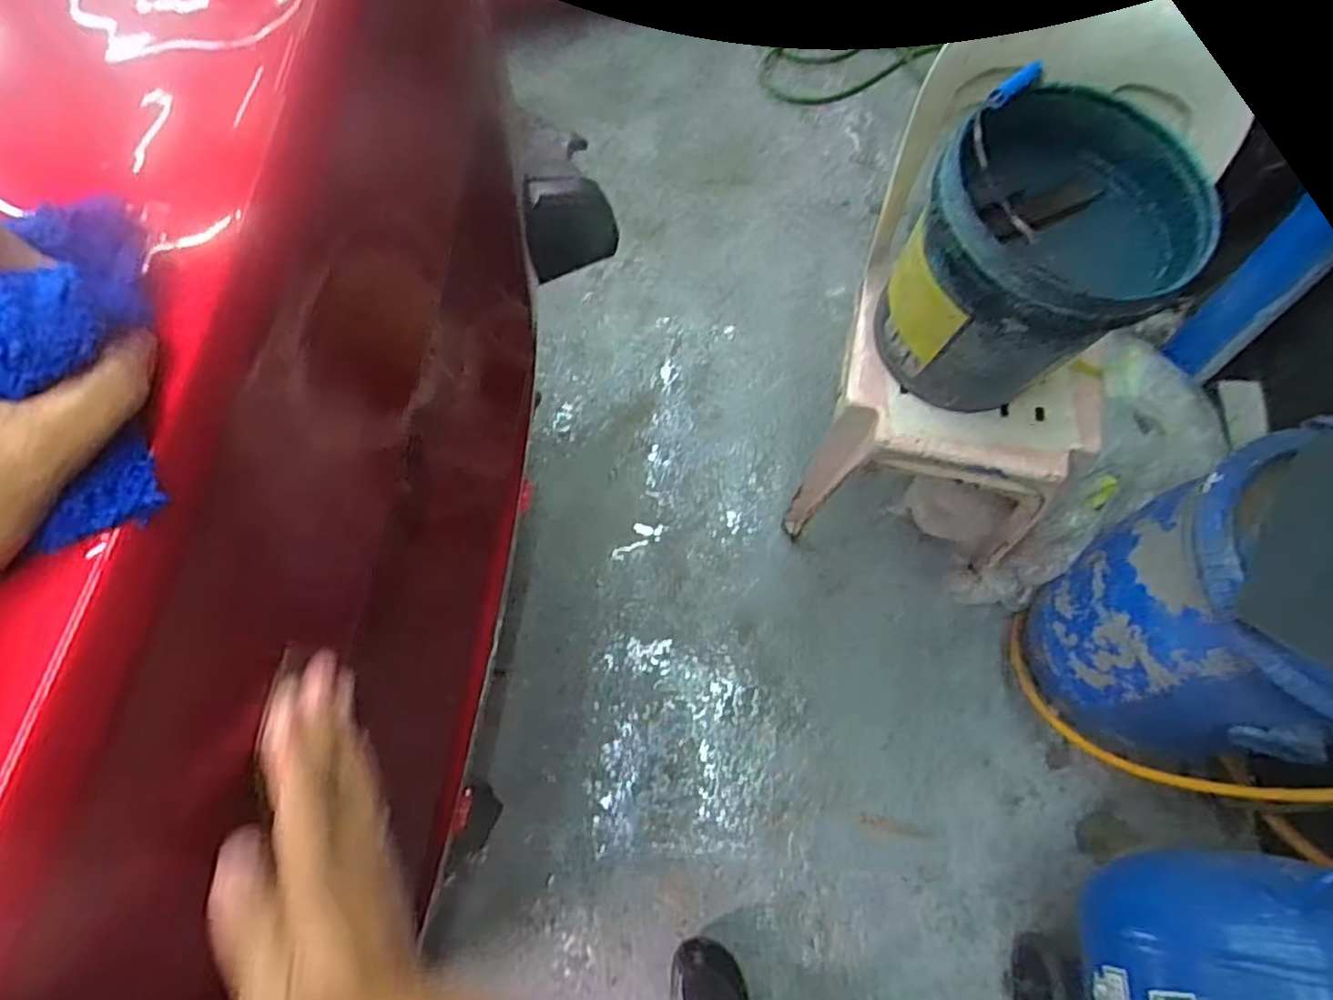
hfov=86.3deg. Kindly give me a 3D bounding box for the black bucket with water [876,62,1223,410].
[{"bbox_3d":[0.471,-0.297,0.947,0.292,0.330,0.270,1,67,-1],"label":"black bucket with water"}]

